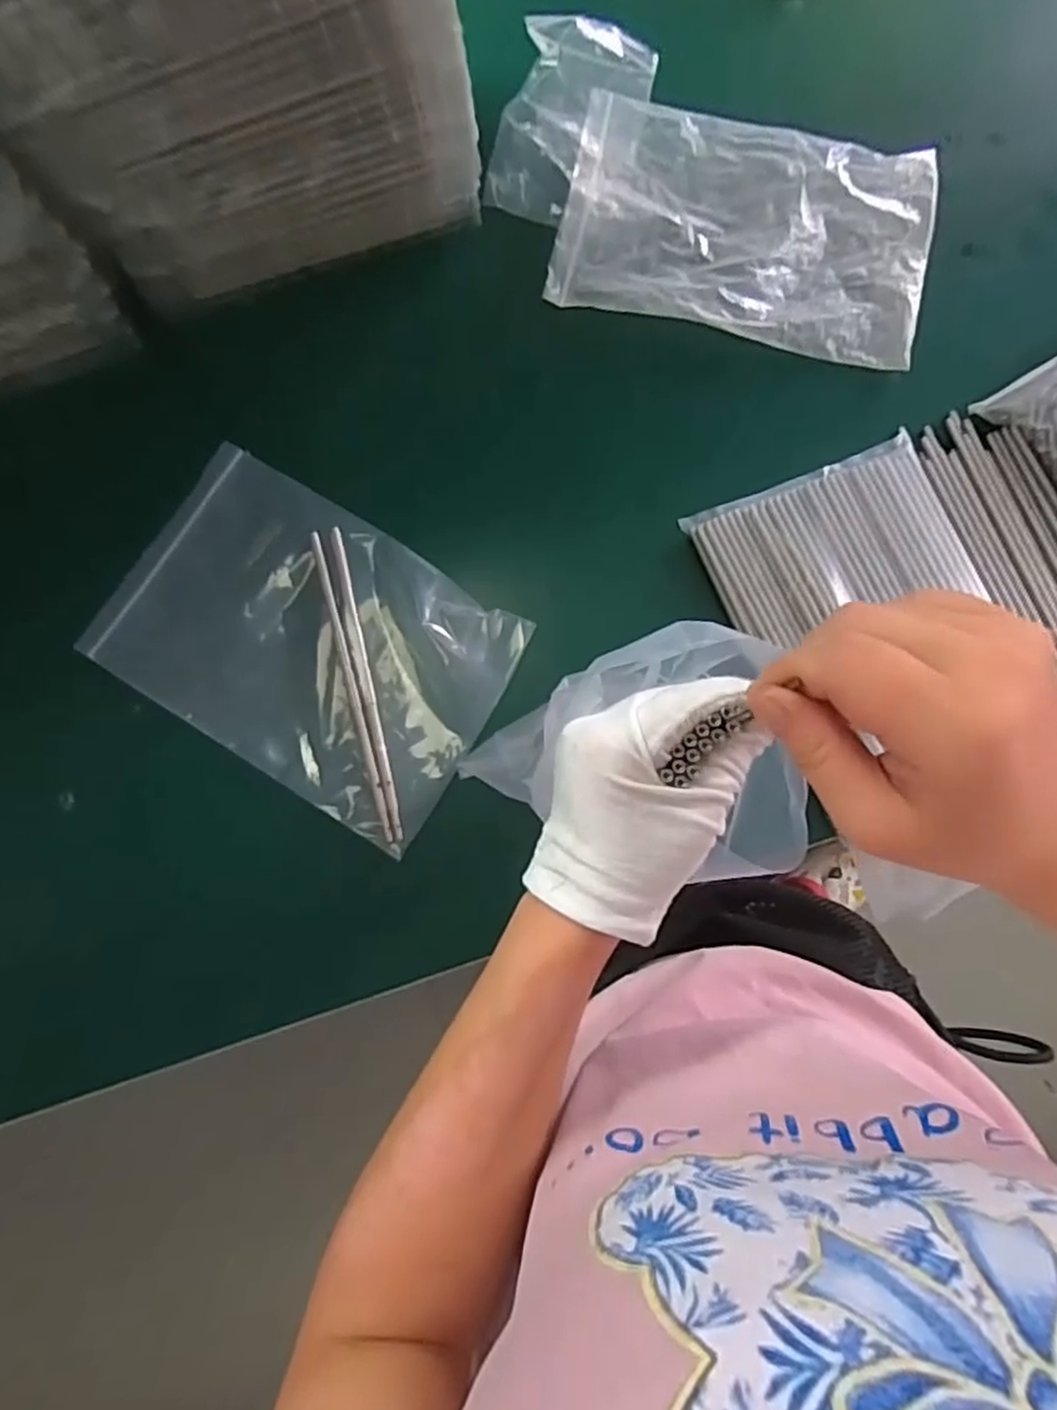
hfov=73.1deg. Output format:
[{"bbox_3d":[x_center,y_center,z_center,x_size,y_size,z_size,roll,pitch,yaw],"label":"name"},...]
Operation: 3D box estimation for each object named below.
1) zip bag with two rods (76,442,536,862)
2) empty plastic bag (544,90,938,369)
[{"bbox_3d":[-0.165,-0.048,0.546,0.291,0.015,0.197,32,82,5],"label":"zip bag with two rods"},{"bbox_3d":[0.177,-0.387,0.575,0.289,0.016,0.179,12,81,2],"label":"empty plastic bag"}]

